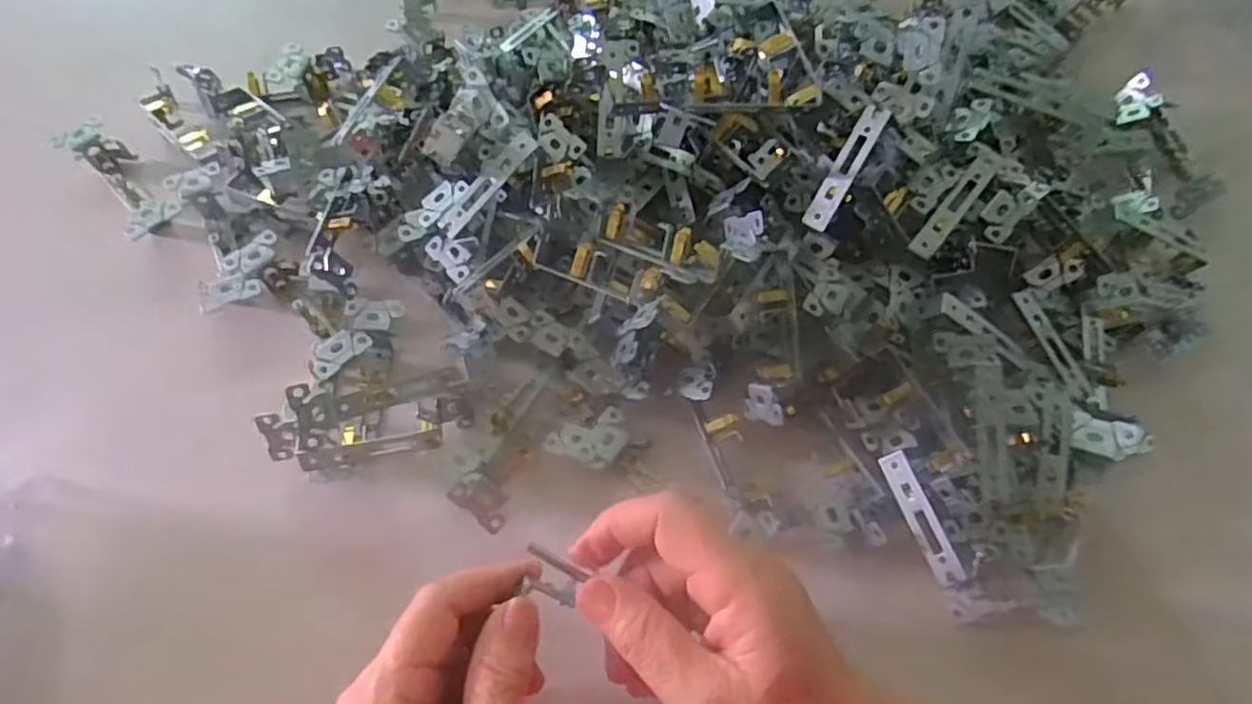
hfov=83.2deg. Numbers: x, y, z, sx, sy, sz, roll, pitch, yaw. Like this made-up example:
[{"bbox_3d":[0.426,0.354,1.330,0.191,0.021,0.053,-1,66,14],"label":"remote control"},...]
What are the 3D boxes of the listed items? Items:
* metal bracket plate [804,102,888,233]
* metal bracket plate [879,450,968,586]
[{"bbox_3d":[0.114,-0.094,0.365,0.013,0.007,0.066,31,104,12],"label":"metal bracket plate"},{"bbox_3d":[0.148,0.082,0.351,0.008,0.015,0.066,6,57,-49],"label":"metal bracket plate"}]

